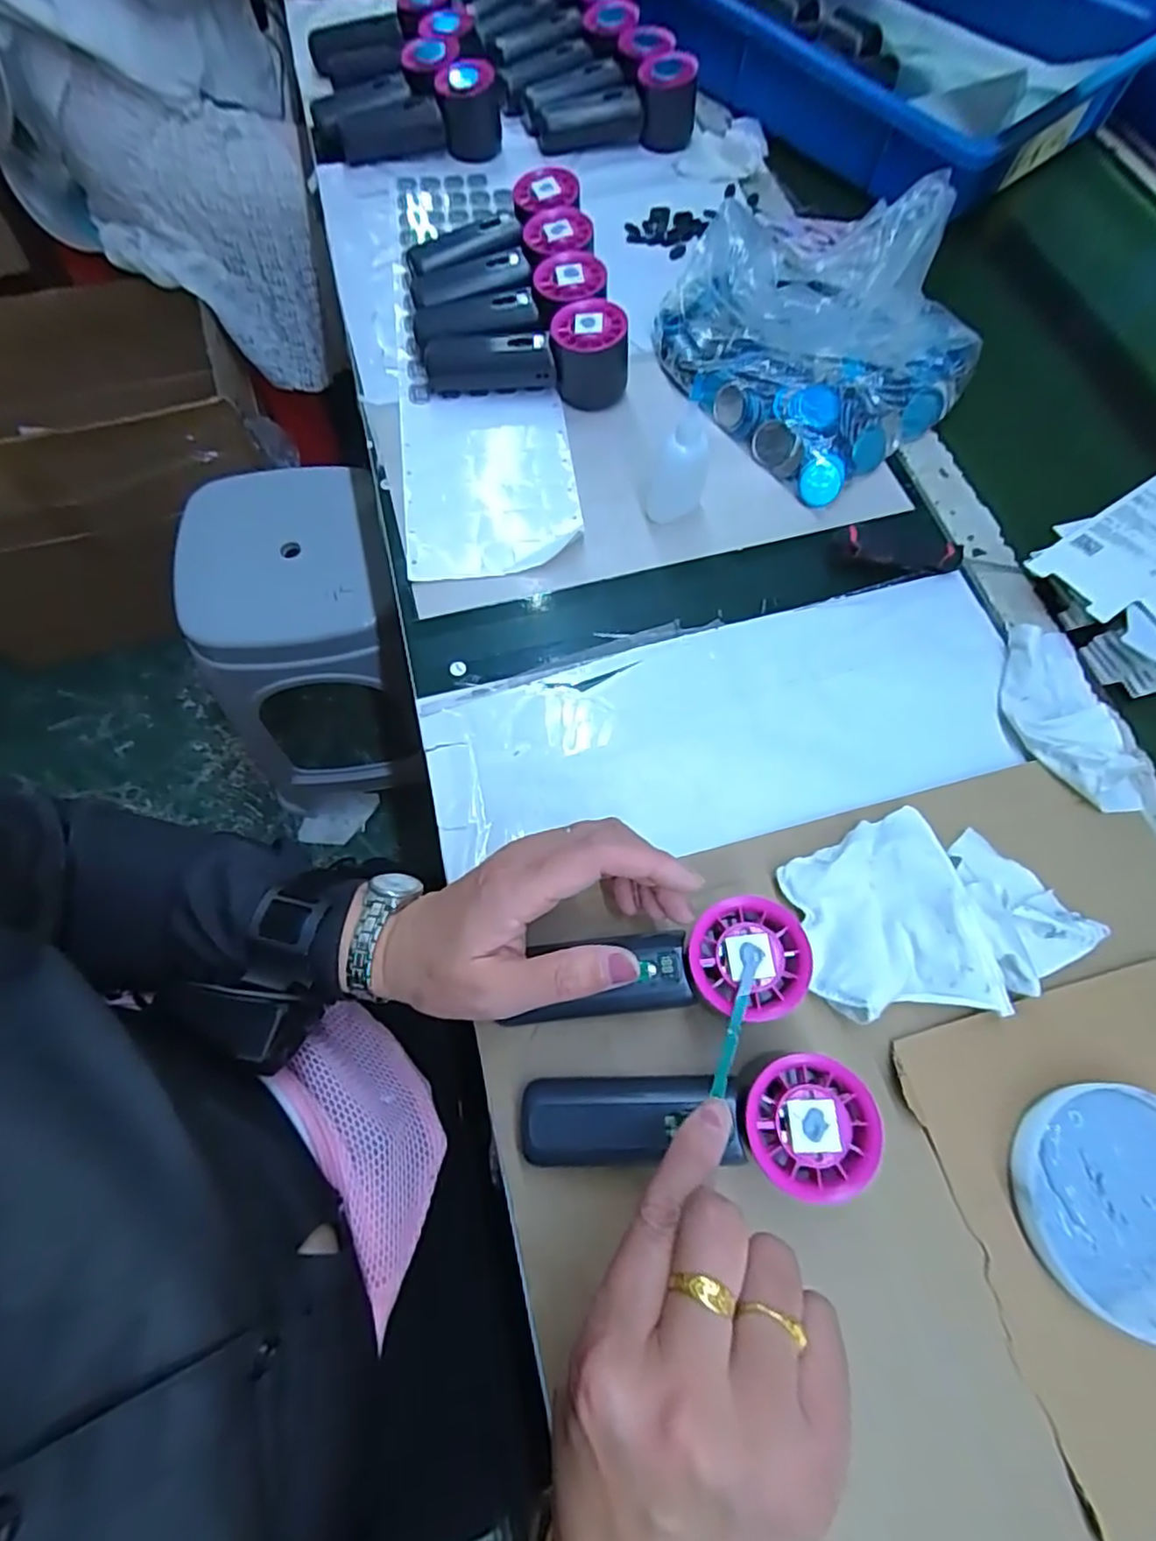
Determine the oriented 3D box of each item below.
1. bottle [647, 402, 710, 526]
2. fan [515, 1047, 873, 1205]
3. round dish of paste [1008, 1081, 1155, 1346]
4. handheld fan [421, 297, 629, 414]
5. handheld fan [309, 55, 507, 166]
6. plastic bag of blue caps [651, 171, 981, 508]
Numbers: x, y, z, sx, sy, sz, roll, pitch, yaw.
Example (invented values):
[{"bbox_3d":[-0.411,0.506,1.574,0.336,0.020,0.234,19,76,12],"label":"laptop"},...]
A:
[{"bbox_3d":[0.070,-0.217,0.445,0.042,0.072,0.051,16,68,6],"label":"bottle"},{"bbox_3d":[0.052,0.161,0.303,0.151,0.056,0.053,3,67,1],"label":"fan"},{"bbox_3d":[0.261,0.207,0.307,0.104,0.017,0.099,0,67,-1],"label":"round dish of paste"},{"bbox_3d":[-0.042,-0.327,0.498,0.159,0.057,0.054,11,68,4],"label":"handheld fan"},{"bbox_3d":[-0.171,-0.635,0.623,0.186,0.054,0.066,-1,67,-1],"label":"handheld fan"},{"bbox_3d":[0.187,-0.356,0.500,0.209,0.086,0.236,-35,72,-14],"label":"plastic bag of blue caps"}]

